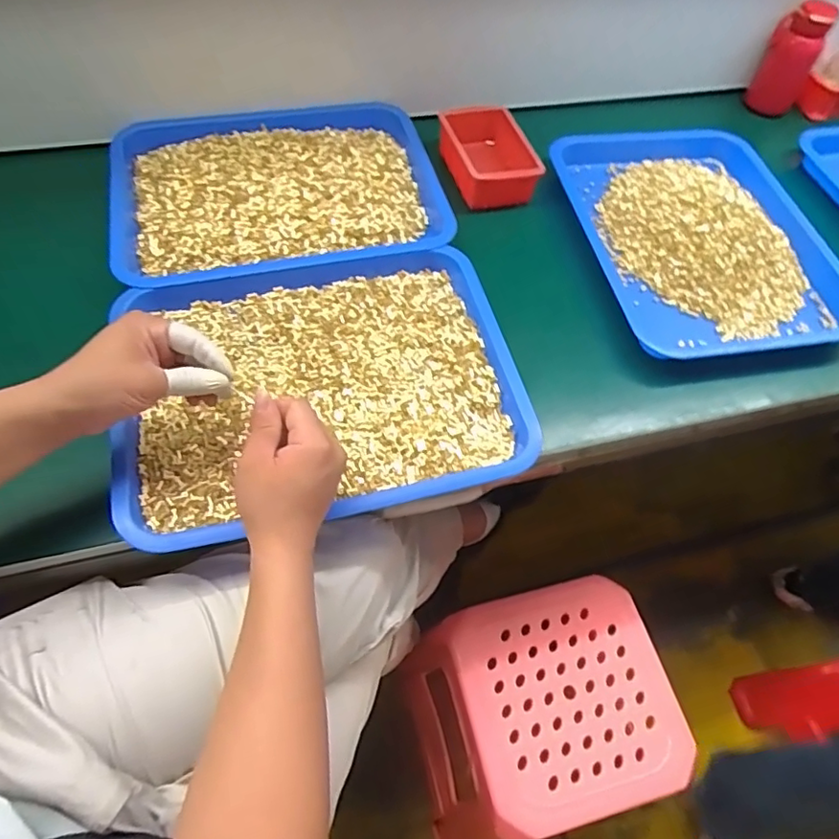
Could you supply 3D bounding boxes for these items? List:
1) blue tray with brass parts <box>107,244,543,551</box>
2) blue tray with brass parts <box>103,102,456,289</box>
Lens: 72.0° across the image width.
[{"bbox_3d":[-0.091,-0.036,0.571,0.378,0.034,0.283,-12,60,-11],"label":"blue tray with brass parts"},{"bbox_3d":[-0.171,-0.283,0.711,0.395,0.035,0.290,-12,60,-11],"label":"blue tray with brass parts"}]

